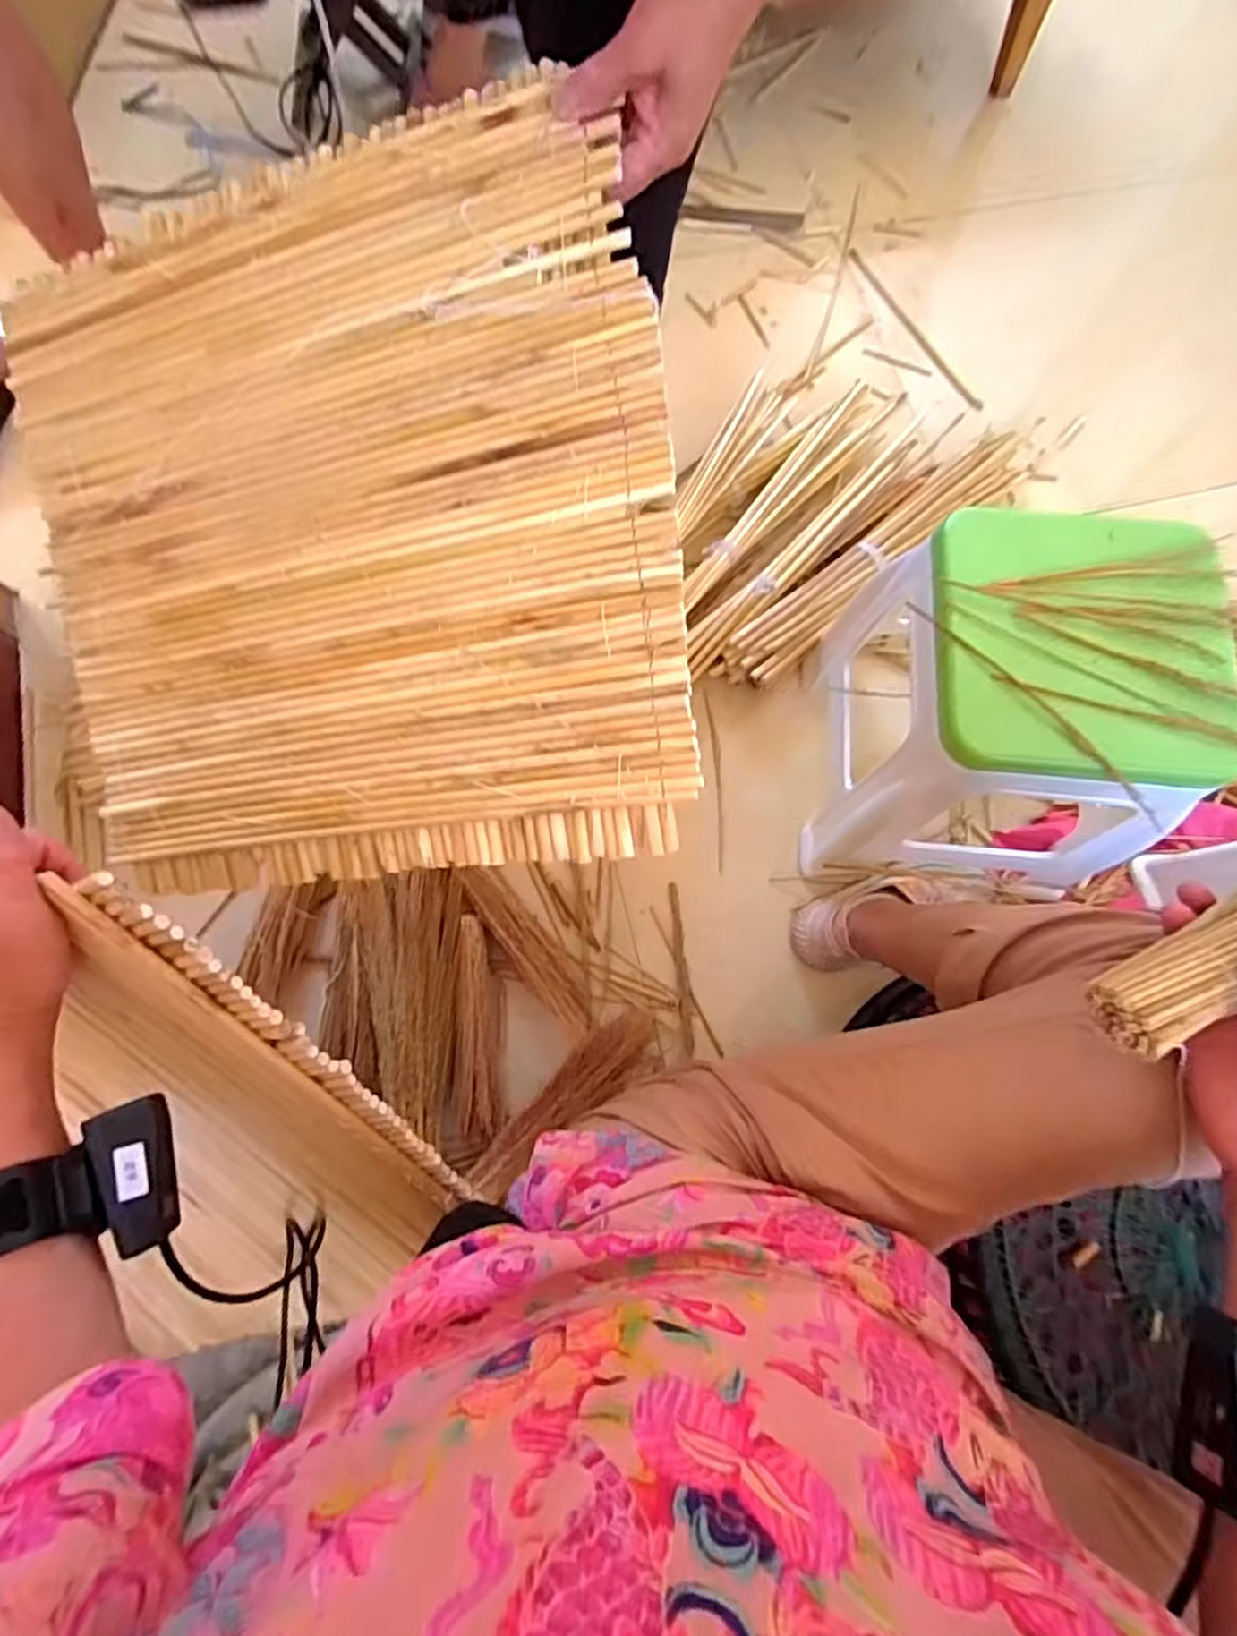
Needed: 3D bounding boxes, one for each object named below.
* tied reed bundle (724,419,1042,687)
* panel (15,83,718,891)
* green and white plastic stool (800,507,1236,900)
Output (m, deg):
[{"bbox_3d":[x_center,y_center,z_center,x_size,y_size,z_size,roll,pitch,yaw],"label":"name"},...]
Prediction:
[{"bbox_3d":[0.373,-0.371,0.936,0.589,0.063,0.093,-41,80,-10],"label":"tied reed bundle"},{"bbox_3d":[-0.200,-0.191,0.487,0.484,0.019,0.462,-5,95,16],"label":"panel"},{"bbox_3d":[0.385,-0.097,0.728,0.283,0.314,0.277,7,76,1],"label":"green and white plastic stool"}]

